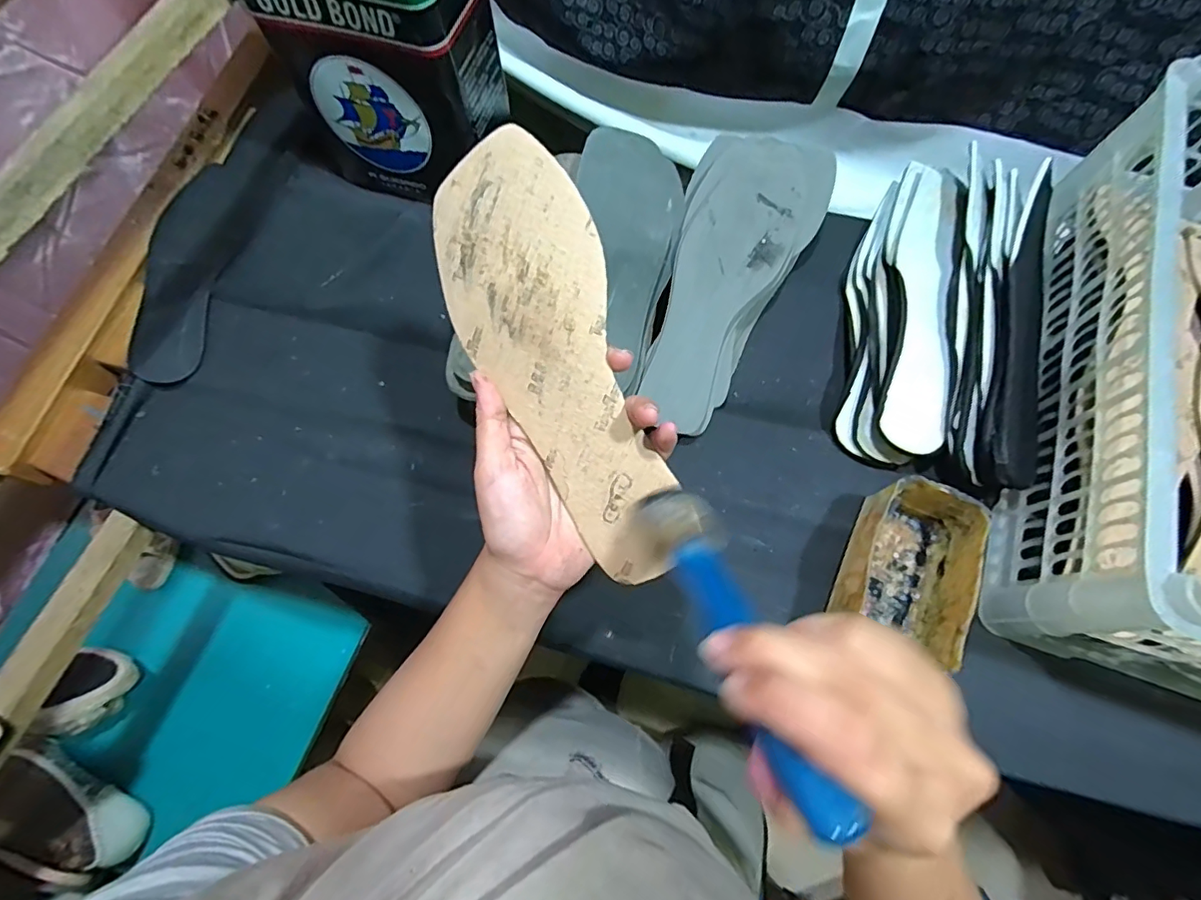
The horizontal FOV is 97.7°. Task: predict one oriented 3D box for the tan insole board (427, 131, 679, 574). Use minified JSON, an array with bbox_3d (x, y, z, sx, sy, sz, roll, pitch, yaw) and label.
[{"bbox_3d":[-0.023,-0.040,0.272,0.077,0.013,0.234,-19,95,9],"label":"tan insole board"}]

